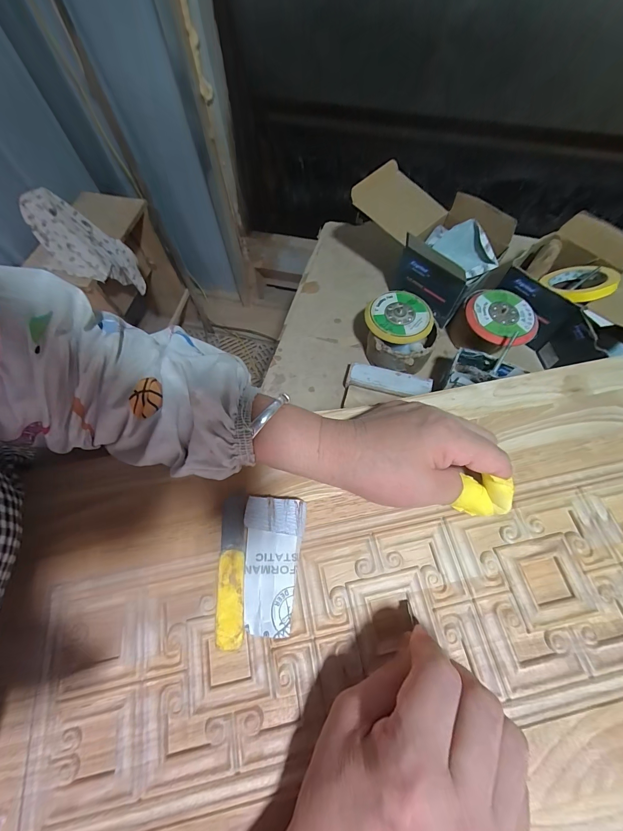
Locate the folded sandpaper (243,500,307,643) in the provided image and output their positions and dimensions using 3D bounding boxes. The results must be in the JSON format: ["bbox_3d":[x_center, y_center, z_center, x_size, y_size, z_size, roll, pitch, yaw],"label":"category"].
[{"bbox_3d":[-0.029,0.105,0.225,0.042,0.010,0.088,2,66,1],"label":"folded sandpaper"}]

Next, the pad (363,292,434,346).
[{"bbox_3d":[0.151,-0.168,0.533,0.112,0.012,0.104,-20,68,-9],"label":"pad"}]

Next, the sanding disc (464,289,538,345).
[{"bbox_3d":[0.323,-0.167,0.529,0.100,0.019,0.112,-26,69,-11],"label":"sanding disc"}]

